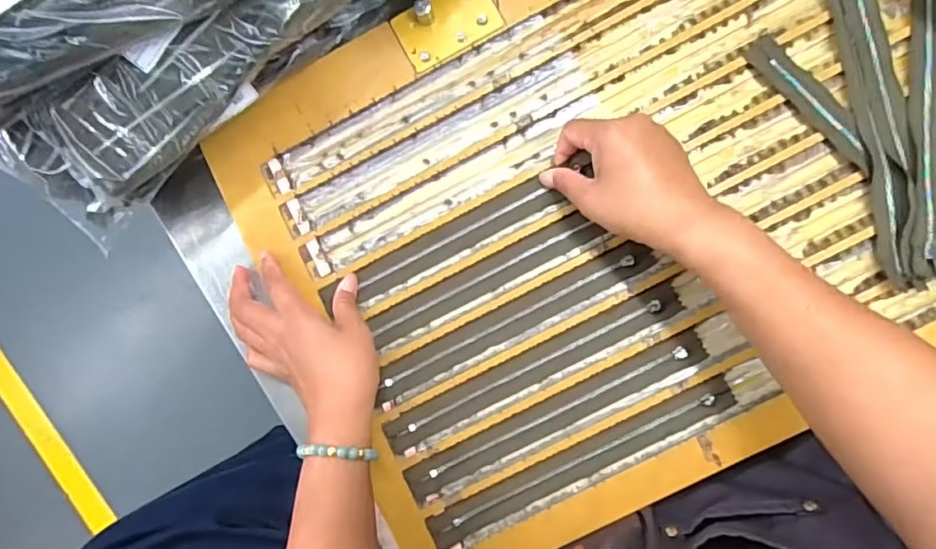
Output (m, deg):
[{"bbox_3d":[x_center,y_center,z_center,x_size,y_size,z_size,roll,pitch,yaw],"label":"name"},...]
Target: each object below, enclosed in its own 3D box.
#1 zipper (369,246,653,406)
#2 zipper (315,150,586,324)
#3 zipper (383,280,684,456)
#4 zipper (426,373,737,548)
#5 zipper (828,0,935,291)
[{"bbox_3d":[0.036,0.038,0.440,0.240,0.006,0.027,-27,83,4],"label":"zipper"},{"bbox_3d":[-0.012,-0.030,0.447,0.240,0.017,0.026,-27,83,4],"label":"zipper"},{"bbox_3d":[0.053,0.077,0.437,0.256,0.009,0.027,-27,83,4],"label":"zipper"},{"bbox_3d":[0.088,0.148,0.424,0.255,0.008,0.025,-28,83,4],"label":"zipper"},{"bbox_3d":[0.319,-0.121,0.417,0.037,0.011,0.260,-8,84,6],"label":"zipper"}]

